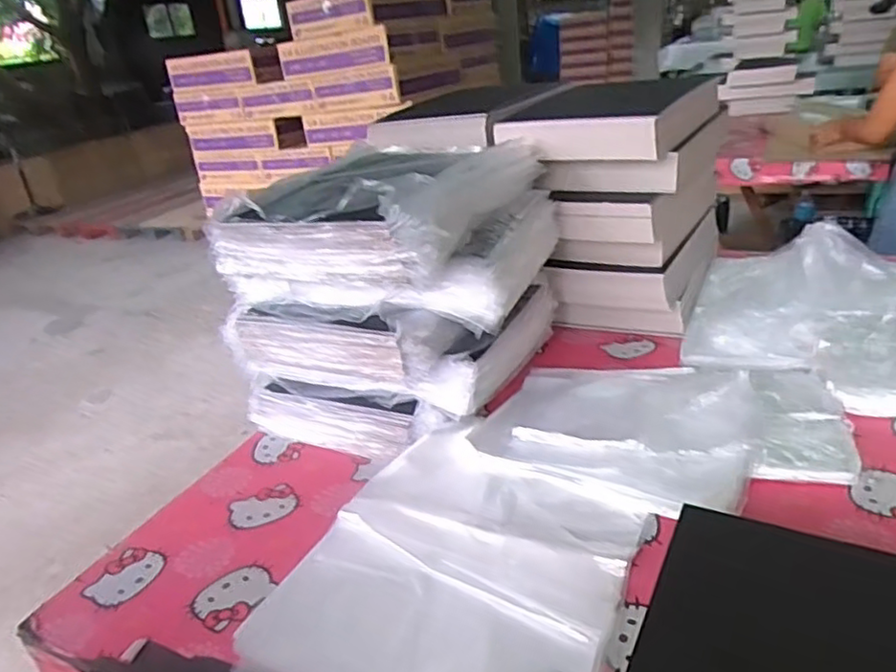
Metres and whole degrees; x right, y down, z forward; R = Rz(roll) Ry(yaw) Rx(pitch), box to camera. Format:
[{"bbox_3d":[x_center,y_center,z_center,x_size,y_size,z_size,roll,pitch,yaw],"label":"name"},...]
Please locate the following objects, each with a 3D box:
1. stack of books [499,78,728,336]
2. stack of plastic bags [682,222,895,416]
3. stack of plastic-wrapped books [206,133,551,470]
[{"bbox_3d":[0.288,-0.224,1.143,0.291,0.330,0.366,8,30,30],"label":"stack of books"},{"bbox_3d":[0.645,-0.043,0.986,0.517,0.082,0.515,6,28,26],"label":"stack of plastic bags"},{"bbox_3d":[-0.046,-0.079,0.949,0.365,0.320,0.405,8,29,29],"label":"stack of plastic-wrapped books"}]

